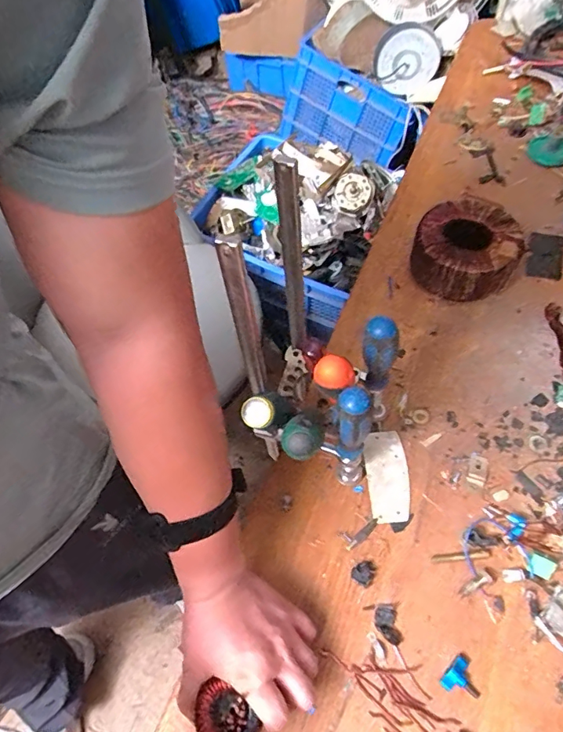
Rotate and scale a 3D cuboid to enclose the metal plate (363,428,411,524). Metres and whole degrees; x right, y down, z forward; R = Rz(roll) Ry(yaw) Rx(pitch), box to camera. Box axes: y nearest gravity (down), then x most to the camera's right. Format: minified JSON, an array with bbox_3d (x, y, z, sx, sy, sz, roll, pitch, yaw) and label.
[{"bbox_3d":[0.116,0.120,0.516,0.046,0.006,0.099,-6,61,0],"label":"metal plate"}]

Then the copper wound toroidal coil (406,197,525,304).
[{"bbox_3d":[0.241,-0.147,0.624,0.132,0.067,0.107,26,64,18],"label":"copper wound toroidal coil"}]

